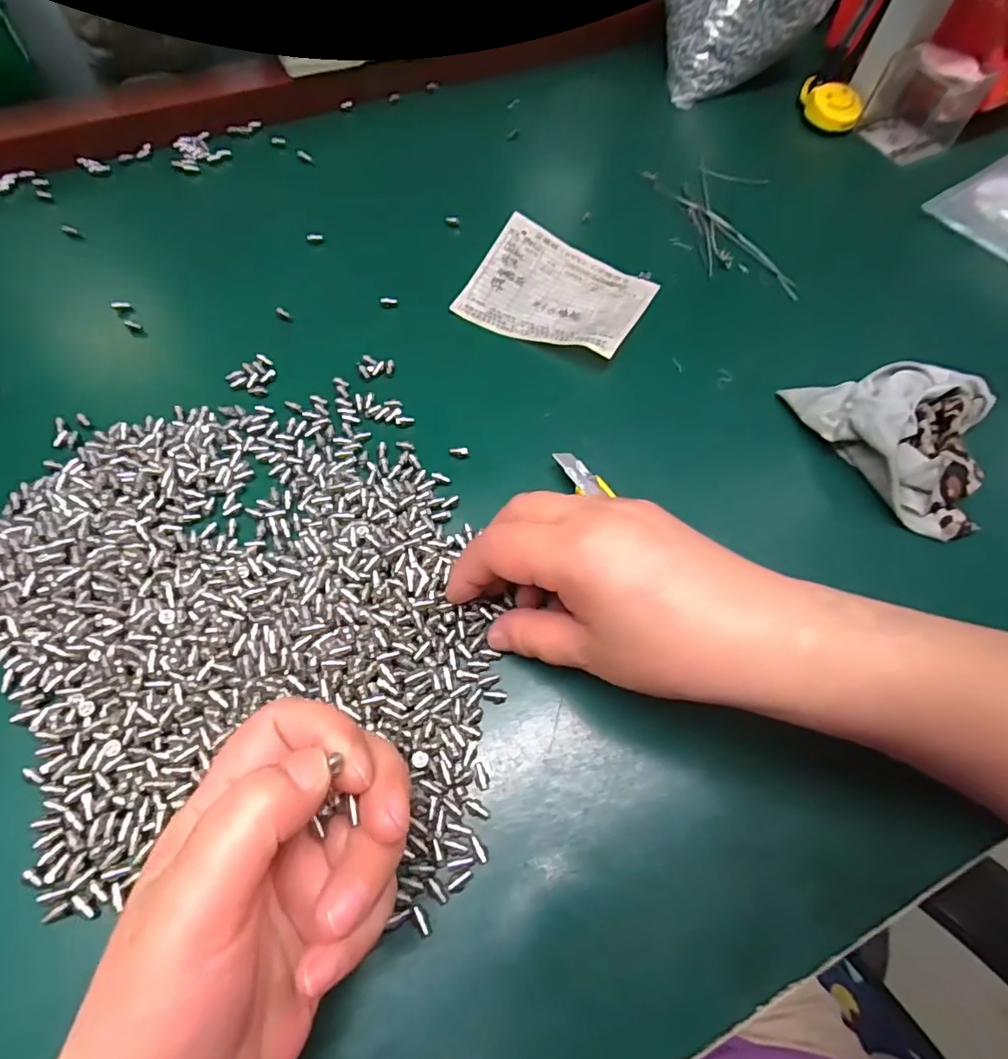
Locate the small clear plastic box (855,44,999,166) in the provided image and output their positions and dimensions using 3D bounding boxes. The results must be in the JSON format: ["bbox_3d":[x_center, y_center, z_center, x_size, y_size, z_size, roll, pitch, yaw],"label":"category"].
[{"bbox_3d":[0.332,-0.340,0.447,0.061,0.056,0.062,-27,66,-17],"label":"small clear plastic box"}]

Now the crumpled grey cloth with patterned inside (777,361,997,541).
[{"bbox_3d":[0.226,-0.059,0.310,0.099,0.029,0.107,-33,69,-18],"label":"crumpled grey cloth with patterned inside"}]

